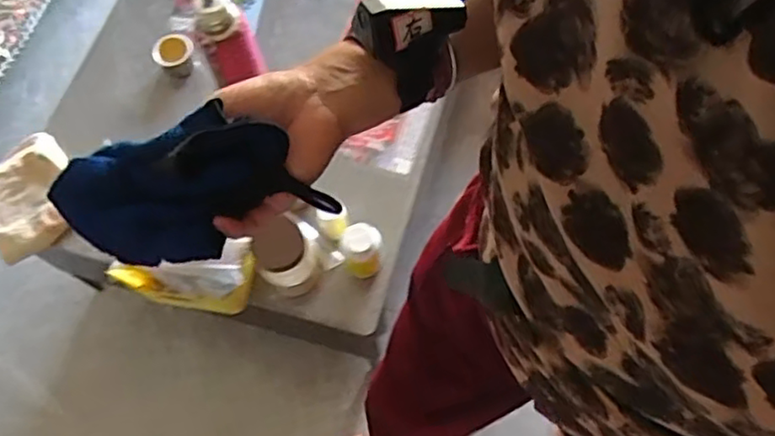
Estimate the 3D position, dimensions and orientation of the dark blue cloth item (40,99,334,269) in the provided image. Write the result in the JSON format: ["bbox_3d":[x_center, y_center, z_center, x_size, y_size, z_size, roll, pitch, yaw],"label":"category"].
[{"bbox_3d":[-0.125,-0.019,0.420,0.161,0.053,0.089,-18,102,6],"label":"dark blue cloth item"}]

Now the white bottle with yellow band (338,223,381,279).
[{"bbox_3d":[-0.041,0.055,1.032,0.060,0.122,0.056,-1,67,2],"label":"white bottle with yellow band"}]

